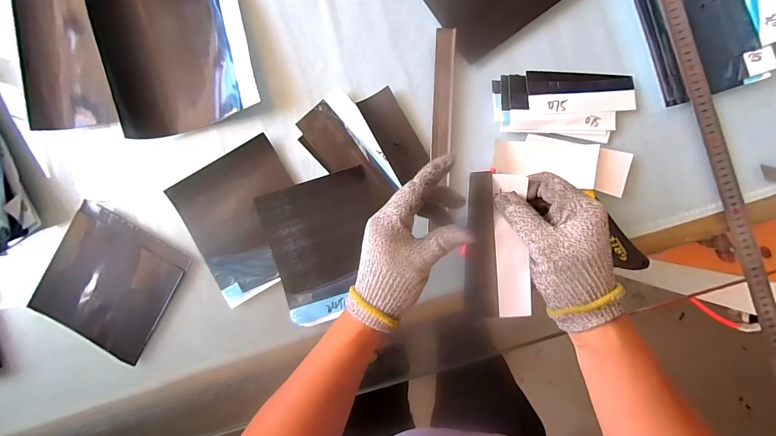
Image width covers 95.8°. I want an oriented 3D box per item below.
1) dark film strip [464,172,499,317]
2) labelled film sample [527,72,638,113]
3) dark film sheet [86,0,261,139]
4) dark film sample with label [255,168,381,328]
[{"bbox_3d":[0.084,0.027,0.316,0.029,0.004,0.135,-2,106,7],"label":"dark film strip"},{"bbox_3d":[0.259,-0.169,0.472,0.137,0.005,0.058,2,84,3],"label":"labelled film sample"},{"bbox_3d":[-0.298,-0.269,0.474,0.179,0.072,0.302,-14,91,3],"label":"dark film sheet"},{"bbox_3d":[-0.084,0.040,0.497,0.156,0.022,0.190,-18,92,-2],"label":"dark film sample with label"}]

